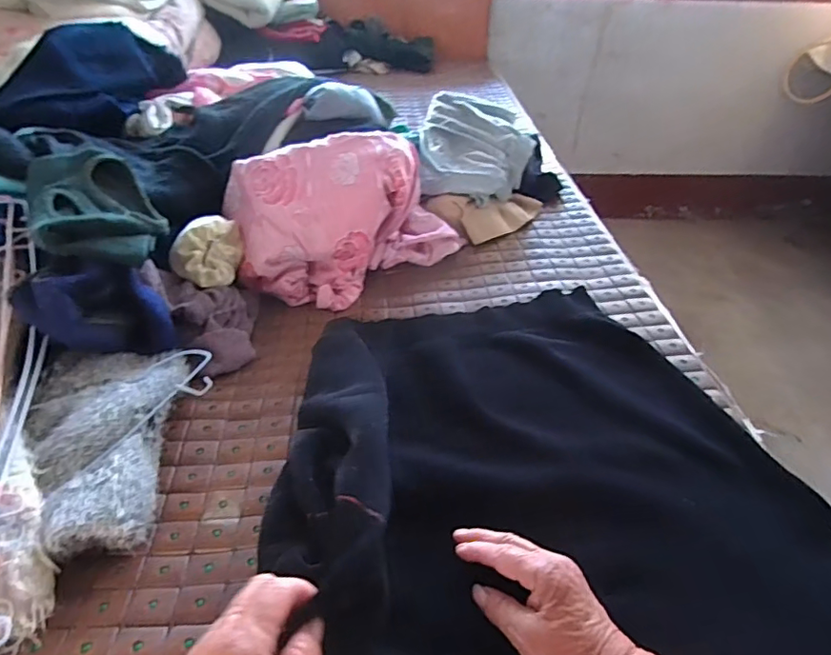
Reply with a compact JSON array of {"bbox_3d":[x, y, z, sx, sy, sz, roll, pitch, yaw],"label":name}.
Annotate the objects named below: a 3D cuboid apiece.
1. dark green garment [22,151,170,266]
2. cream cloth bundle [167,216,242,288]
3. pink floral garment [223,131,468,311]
[{"bbox_3d":[-0.369,-0.144,0.630,0.126,0.054,0.197,-20,44,-26],"label":"dark green garment"},{"bbox_3d":[-0.280,-0.109,0.739,0.079,0.065,0.115,-4,39,-8],"label":"cream cloth bundle"},{"bbox_3d":[-0.097,-0.163,0.800,0.335,0.182,0.177,-7,39,-11],"label":"pink floral garment"}]

